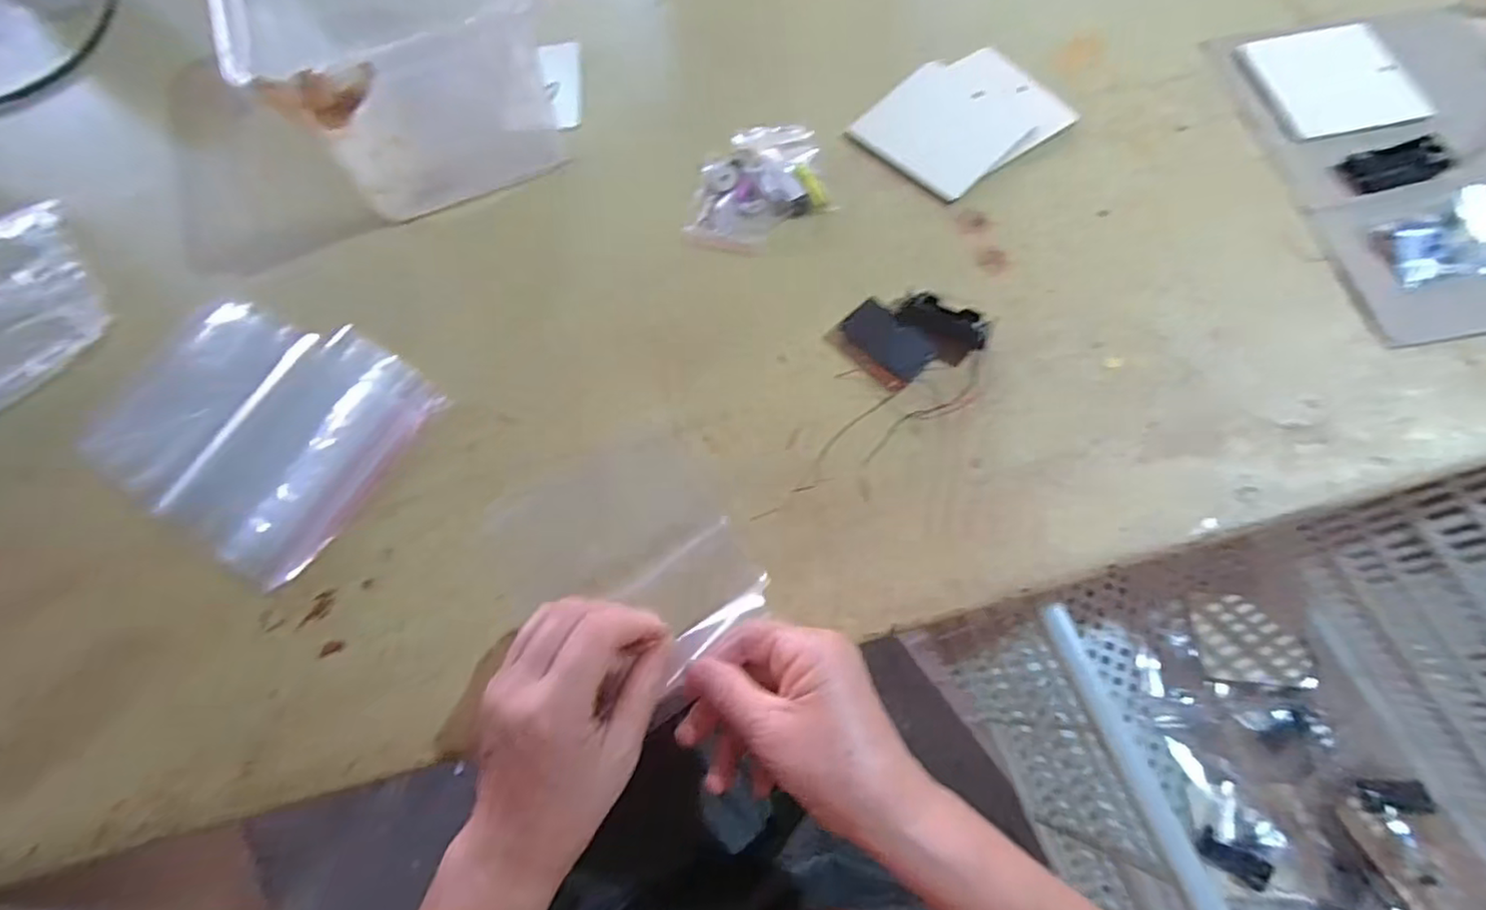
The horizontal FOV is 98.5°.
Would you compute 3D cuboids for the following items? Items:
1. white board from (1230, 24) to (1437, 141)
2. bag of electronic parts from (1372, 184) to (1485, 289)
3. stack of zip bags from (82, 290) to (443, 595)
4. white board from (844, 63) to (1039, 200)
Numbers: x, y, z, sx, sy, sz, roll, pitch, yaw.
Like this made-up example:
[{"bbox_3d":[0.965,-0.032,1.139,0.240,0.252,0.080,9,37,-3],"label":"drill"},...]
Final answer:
[{"bbox_3d":[0.437,-0.278,0.474,0.105,0.004,0.104,-7,68,0],"label":"white board"},{"bbox_3d":[0.452,-0.138,0.410,0.080,0.012,0.056,-17,68,-4],"label":"bag of electronic parts"},{"bbox_3d":[-0.309,-0.025,0.404,0.198,0.011,0.150,28,72,13],"label":"stack of zip bags"},{"bbox_3d":[0.146,-0.243,0.473,0.110,0.008,0.101,-42,71,-17],"label":"white board"}]

